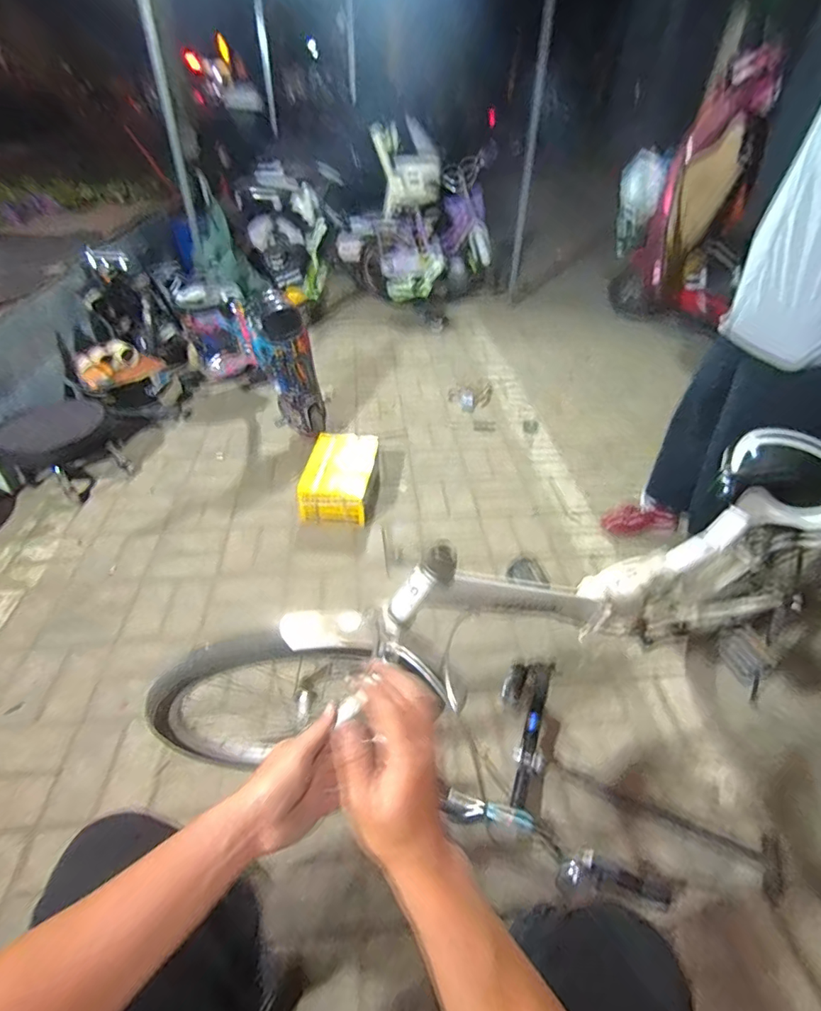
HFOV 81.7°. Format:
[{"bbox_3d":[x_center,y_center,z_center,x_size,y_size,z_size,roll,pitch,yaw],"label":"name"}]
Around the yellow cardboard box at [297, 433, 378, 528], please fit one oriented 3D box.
[{"bbox_3d":[-0.226,-0.092,1.548,0.213,0.124,0.310,6,43,5],"label":"yellow cardboard box"}]

